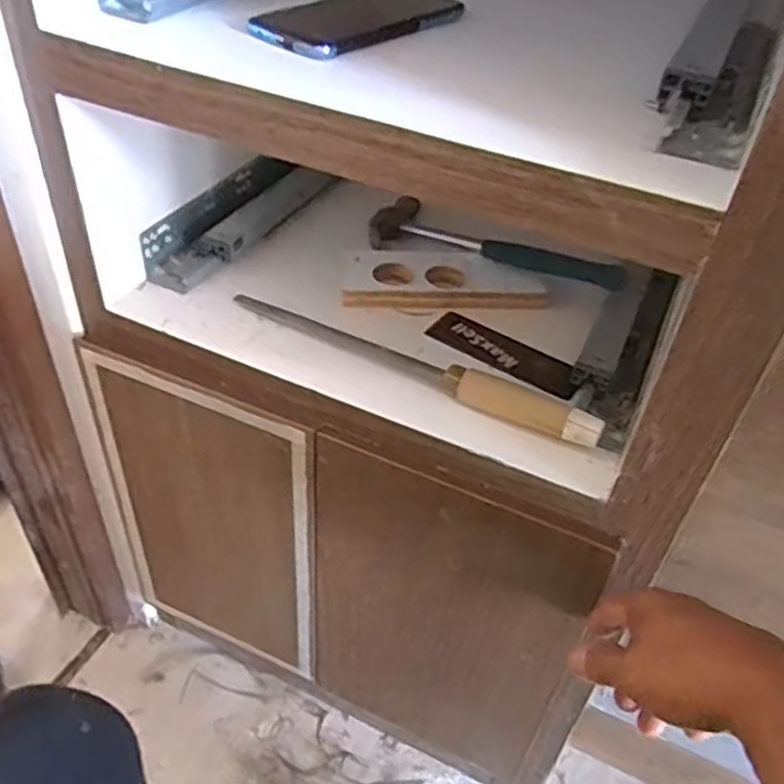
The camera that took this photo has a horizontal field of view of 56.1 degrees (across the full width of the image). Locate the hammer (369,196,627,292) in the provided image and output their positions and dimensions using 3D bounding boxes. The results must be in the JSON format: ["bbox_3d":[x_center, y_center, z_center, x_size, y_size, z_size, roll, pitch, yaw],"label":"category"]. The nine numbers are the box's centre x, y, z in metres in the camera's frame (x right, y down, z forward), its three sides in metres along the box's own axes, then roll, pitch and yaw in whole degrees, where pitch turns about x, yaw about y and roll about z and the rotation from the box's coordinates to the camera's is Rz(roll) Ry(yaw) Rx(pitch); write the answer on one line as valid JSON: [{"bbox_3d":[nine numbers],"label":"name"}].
[{"bbox_3d":[0.090,-0.134,0.674,0.245,0.032,0.075,24,45,20],"label":"hammer"}]

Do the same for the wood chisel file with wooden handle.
[{"bbox_3d":[0.010,-0.026,0.568,0.309,0.021,0.026,25,46,21],"label":"wood chisel file with wooden handle"}]

